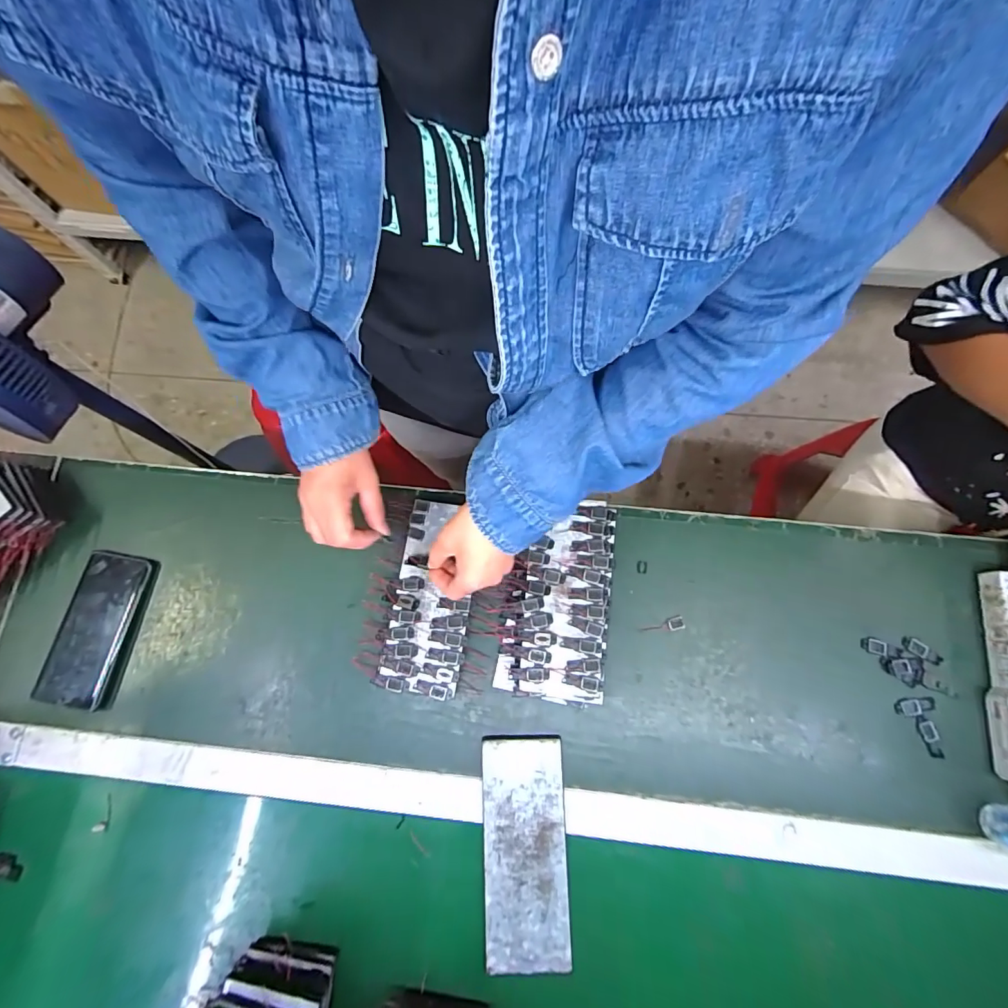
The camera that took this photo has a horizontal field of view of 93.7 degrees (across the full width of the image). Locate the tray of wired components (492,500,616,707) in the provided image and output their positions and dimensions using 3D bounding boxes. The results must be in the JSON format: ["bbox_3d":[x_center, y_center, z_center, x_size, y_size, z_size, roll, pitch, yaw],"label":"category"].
[{"bbox_3d":[0.057,0.101,0.506,0.106,0.041,0.201,8,77,3],"label":"tray of wired components"}]

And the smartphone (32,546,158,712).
[{"bbox_3d":[-0.447,0.136,0.520,0.084,0.016,0.162,8,77,3],"label":"smartphone"}]

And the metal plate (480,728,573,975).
[{"bbox_3d":[0.020,0.339,0.466,0.080,0.012,0.202,-1,77,1],"label":"metal plate"}]

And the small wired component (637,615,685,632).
[{"bbox_3d":[0.173,0.135,0.516,0.050,0.004,0.014,-17,77,-3],"label":"small wired component"}]

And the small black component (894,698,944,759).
[{"bbox_3d":[0.427,0.230,0.484,0.034,0.007,0.057,-6,77,0],"label":"small black component"}]

